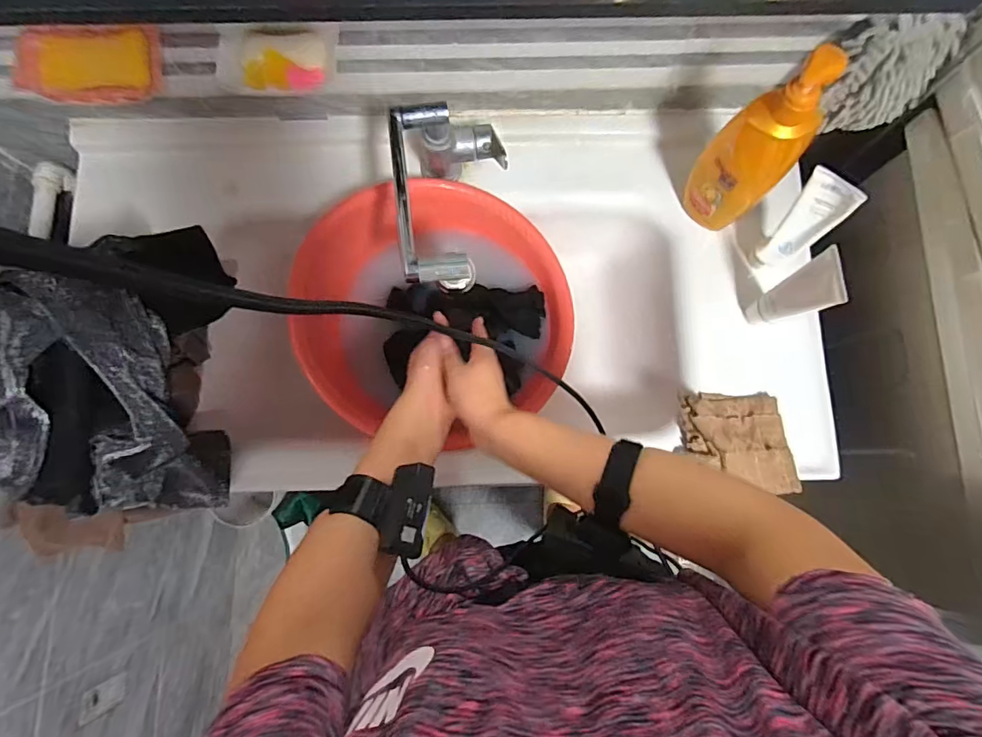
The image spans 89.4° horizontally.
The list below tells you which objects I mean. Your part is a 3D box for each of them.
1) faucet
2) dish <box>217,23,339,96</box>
[{"bbox_3d":[-0.053,-0.192,0.592,0.109,0.151,0.218,2,79,0],"label":"faucet"},{"bbox_3d":[-0.230,-0.331,0.529,0.127,0.017,0.079,-1,79,-1],"label":"dish"}]

